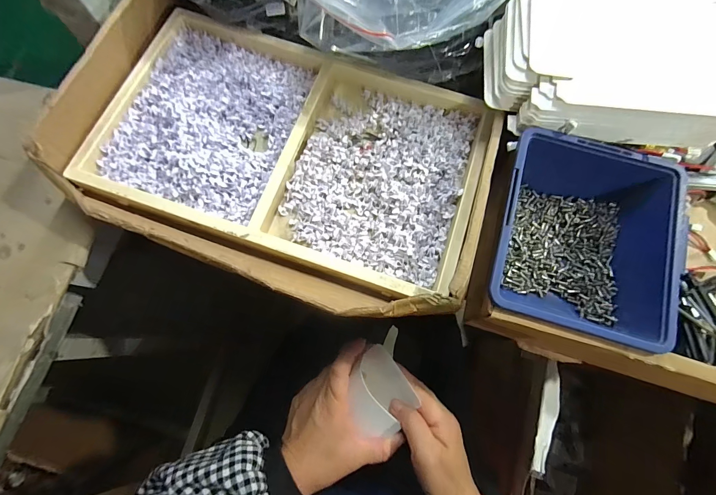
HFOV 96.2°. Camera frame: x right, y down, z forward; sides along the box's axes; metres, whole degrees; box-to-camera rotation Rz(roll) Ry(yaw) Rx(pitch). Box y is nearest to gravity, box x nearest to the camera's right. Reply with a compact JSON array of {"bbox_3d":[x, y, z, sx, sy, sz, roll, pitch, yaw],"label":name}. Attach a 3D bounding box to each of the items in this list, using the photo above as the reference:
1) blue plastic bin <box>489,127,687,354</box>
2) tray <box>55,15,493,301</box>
[{"bbox_3d":[0.167,-0.006,0.250,0.126,0.054,0.142,16,77,5],"label":"blue plastic bin"},{"bbox_3d":[-0.055,-0.091,0.280,0.327,0.033,0.198,19,77,5],"label":"tray"}]

